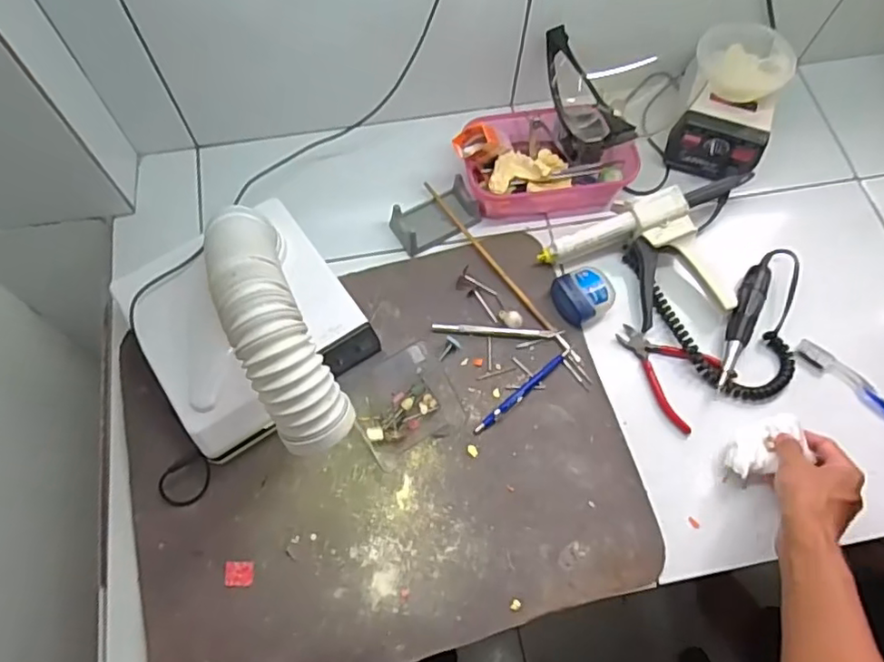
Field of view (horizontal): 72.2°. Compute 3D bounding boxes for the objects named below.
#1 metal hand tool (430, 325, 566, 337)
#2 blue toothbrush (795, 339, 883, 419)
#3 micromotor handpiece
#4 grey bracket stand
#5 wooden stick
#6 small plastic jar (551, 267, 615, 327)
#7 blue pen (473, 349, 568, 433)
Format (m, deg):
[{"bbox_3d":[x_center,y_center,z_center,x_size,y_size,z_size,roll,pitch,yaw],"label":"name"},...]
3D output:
[{"bbox_3d":[0.060,-0.001,0.658,0.138,0.004,0.012,3,67,0],"label":"metal hand tool"},{"bbox_3d":[0.461,0.075,0.639,0.186,0.008,0.032,38,71,14],"label":"blue toothbrush"},{"bbox_3d":[0.325,-0.009,0.661,0.028,0.022,0.157,27,69,10],"label":"micromotor handpiece"},{"bbox_3d":[-0.007,-0.131,0.700,0.101,0.032,0.054,-28,71,-12],"label":"grey bracket stand"},{"bbox_3d":[0.051,-0.086,0.689,0.007,0.011,0.231,-34,72,-14],"label":"wooden stick"},{"bbox_3d":[0.156,-0.043,0.662,0.065,0.030,0.054,-31,71,-13],"label":"small plastic jar"},{"bbox_3d":[0.085,0.063,0.632,0.132,0.006,0.010,-38,73,-15],"label":"blue pen"}]

